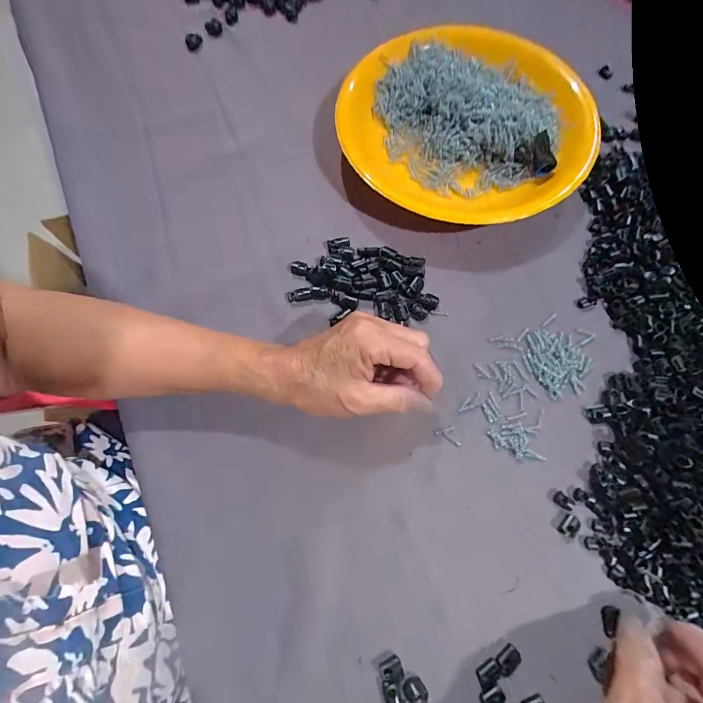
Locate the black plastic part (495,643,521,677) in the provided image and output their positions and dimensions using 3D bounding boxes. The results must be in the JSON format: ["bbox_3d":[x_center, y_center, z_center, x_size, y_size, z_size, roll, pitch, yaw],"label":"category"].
[{"bbox_3d":[0.106,0.206,0.251,0.017,0.004,0.014,-31,74,-9],"label":"black plastic part"}]

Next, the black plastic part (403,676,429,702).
[{"bbox_3d":[0.042,0.223,0.245,0.014,0.004,0.018,-32,74,-9],"label":"black plastic part"}]

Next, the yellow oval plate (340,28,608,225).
[{"bbox_3d":[0.112,-0.230,0.380,0.246,0.031,0.248,-13,72,-3],"label":"yellow oval plate"}]

